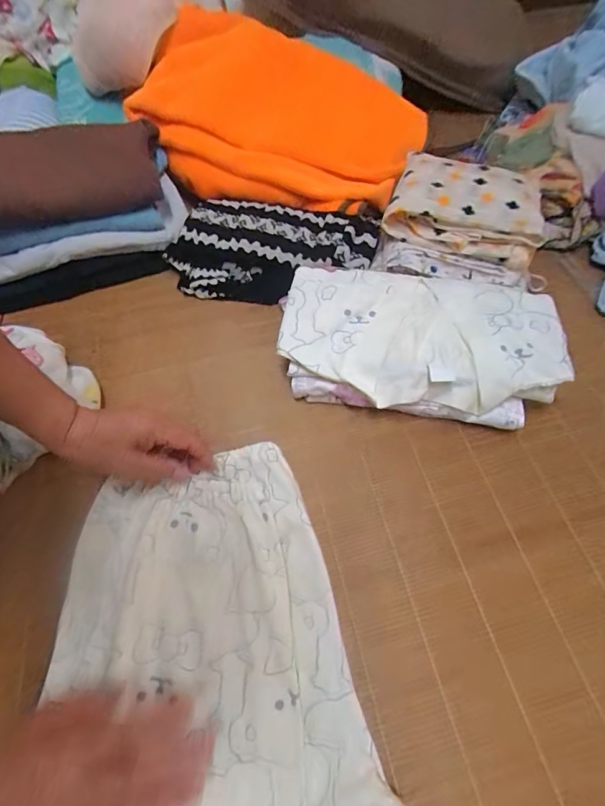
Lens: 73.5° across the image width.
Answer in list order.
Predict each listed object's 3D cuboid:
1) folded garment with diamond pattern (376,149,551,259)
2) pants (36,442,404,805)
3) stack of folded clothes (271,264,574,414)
[{"bbox_3d":[0.234,-0.287,0.580,0.201,0.050,0.195,16,59,13],"label":"folded garment with diamond pattern"},{"bbox_3d":[-0.085,0.263,0.323,0.278,0.030,0.461,-3,57,1],"label":"pants"},{"bbox_3d":[0.141,-0.077,0.500,0.320,0.081,0.177,1,59,4],"label":"stack of folded clothes"}]

